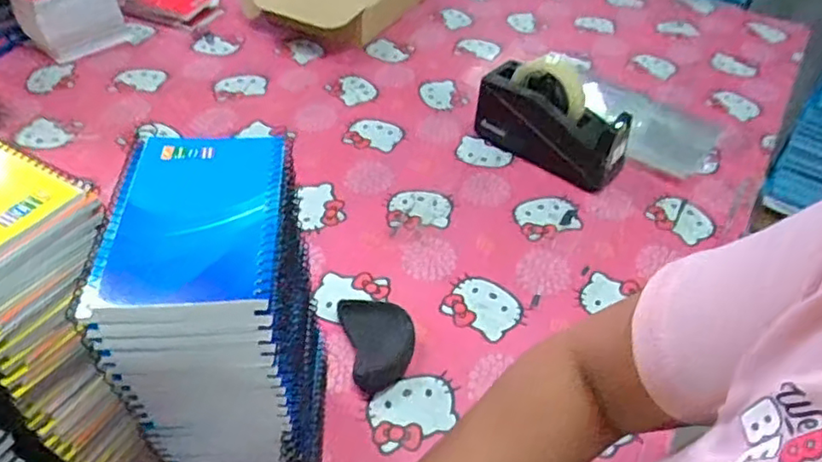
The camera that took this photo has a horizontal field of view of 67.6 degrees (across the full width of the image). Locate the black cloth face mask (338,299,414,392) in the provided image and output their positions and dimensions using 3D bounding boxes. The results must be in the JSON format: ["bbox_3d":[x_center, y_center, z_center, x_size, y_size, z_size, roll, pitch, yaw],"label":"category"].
[{"bbox_3d":[-0.030,0.108,0.605,0.065,0.026,0.090,-9,46,-13],"label":"black cloth face mask"}]

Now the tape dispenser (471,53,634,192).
[{"bbox_3d":[0.185,-0.145,0.802,0.191,0.126,0.063,30,50,25],"label":"tape dispenser"}]

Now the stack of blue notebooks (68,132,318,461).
[{"bbox_3d":[-0.121,0.091,0.429,0.101,0.286,0.132,-3,45,-6],"label":"stack of blue notebooks"}]

